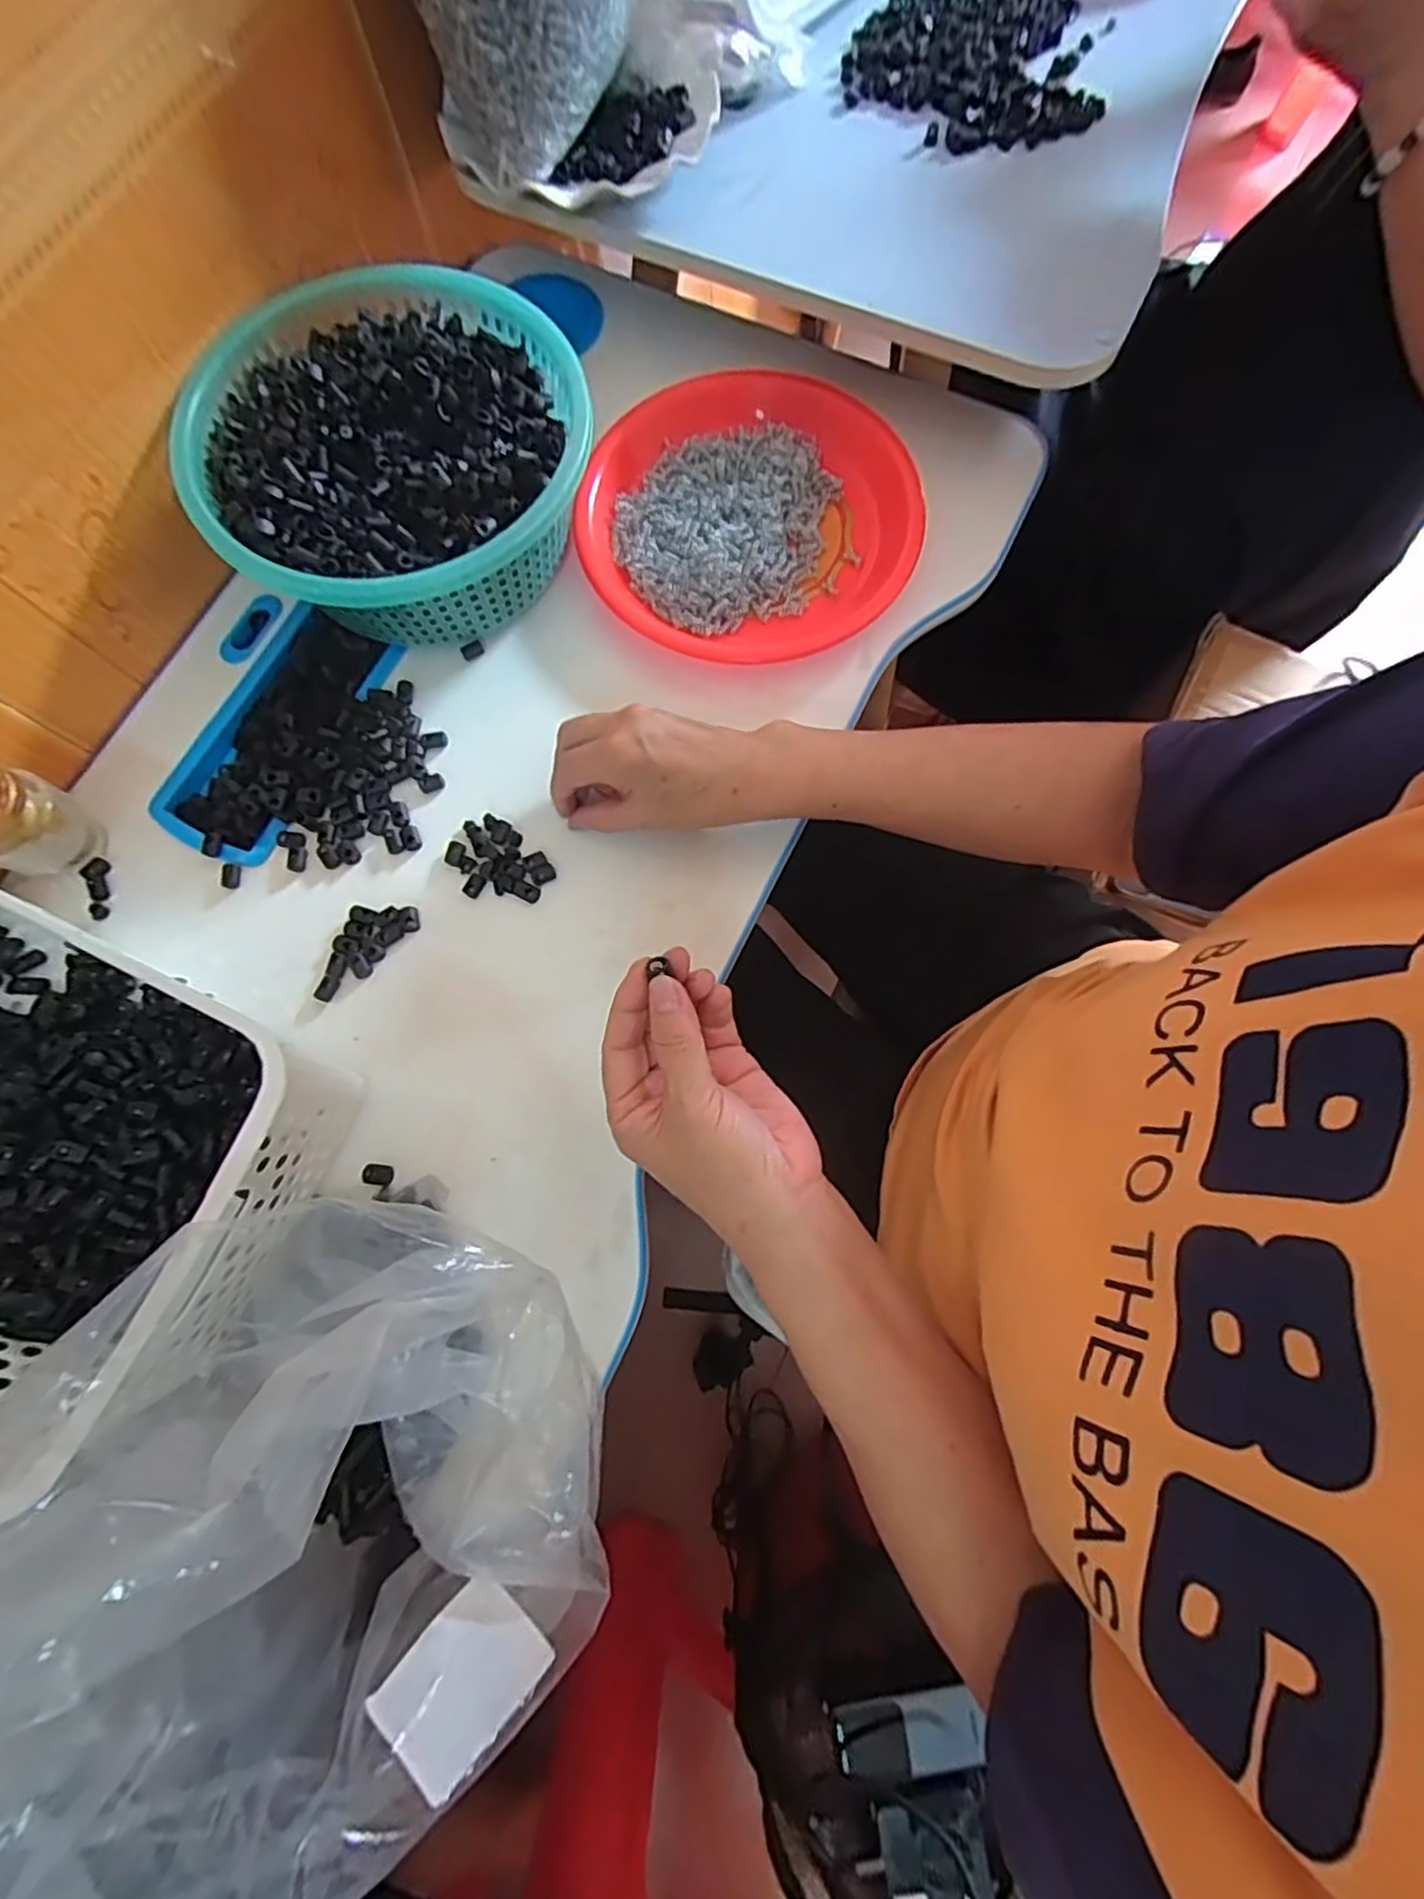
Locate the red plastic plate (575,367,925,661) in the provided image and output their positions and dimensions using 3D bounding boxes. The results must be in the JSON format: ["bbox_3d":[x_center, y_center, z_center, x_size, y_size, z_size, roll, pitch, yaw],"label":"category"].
[{"bbox_3d":[0.022,-0.297,0.479,0.218,0.025,0.221,0,76,2],"label":"red plastic plate"}]

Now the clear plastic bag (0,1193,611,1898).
[{"bbox_3d":[-0.140,0.221,0.275,0.173,0.207,0.216,3,76,2],"label":"clear plastic bag"}]

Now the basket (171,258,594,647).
[{"bbox_3d":[-0.203,-0.306,0.455,0.232,0.086,0.232,0,76,2],"label":"basket"}]

